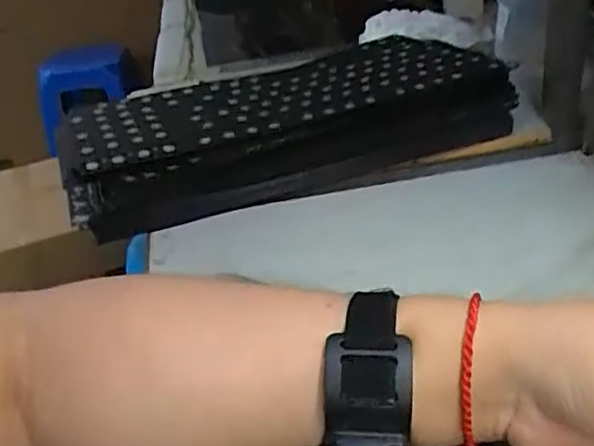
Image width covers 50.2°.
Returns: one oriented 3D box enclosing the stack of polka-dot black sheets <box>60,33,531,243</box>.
[{"bbox_3d":[0.001,-0.088,0.547,0.391,0.067,0.127,-17,34,-17],"label":"stack of polka-dot black sheets"}]

